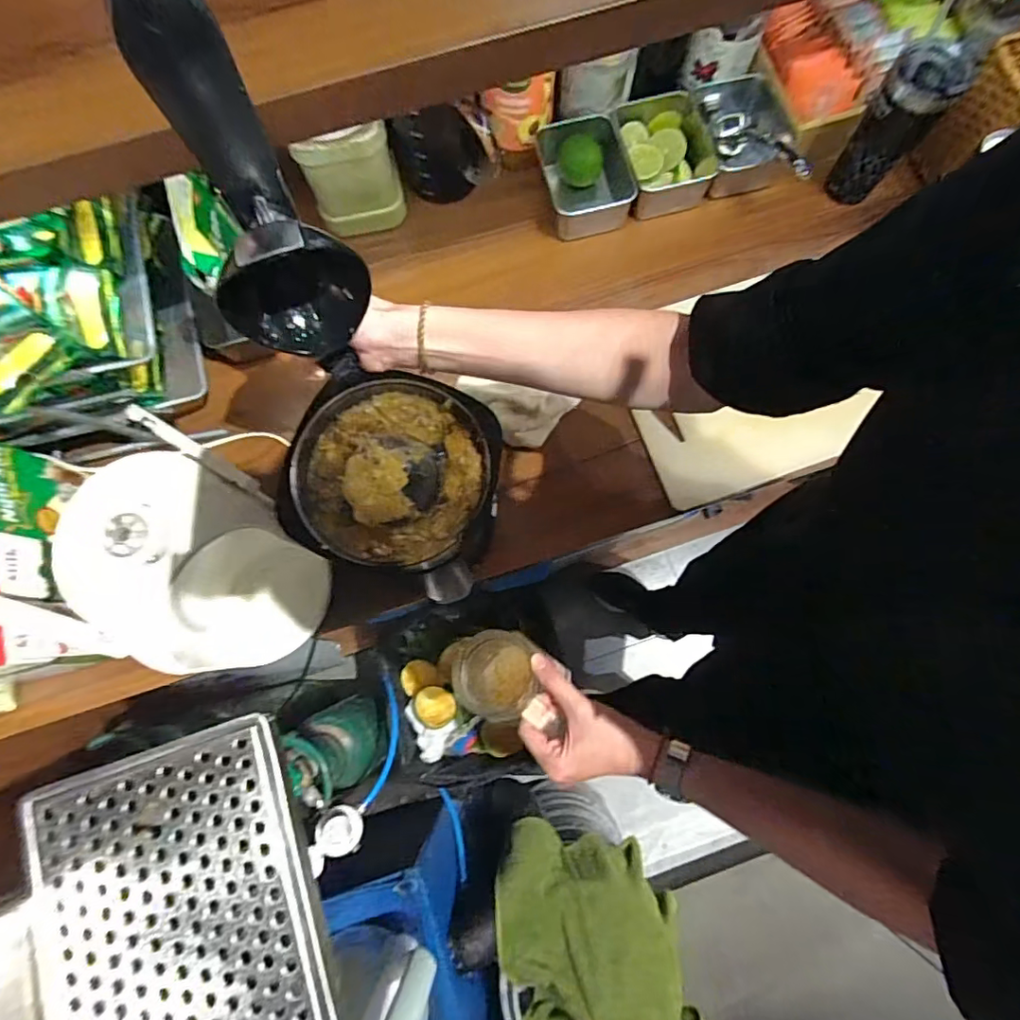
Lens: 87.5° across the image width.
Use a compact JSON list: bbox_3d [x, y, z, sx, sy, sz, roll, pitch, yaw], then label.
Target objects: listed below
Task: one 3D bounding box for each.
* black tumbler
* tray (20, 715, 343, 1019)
[{"bbox_3d":[0.453,-0.456,0.638,0.071,0.162,0.077,0,78,0],"label":"black tumbler"},{"bbox_3d":[-0.206,0.270,0.336,0.154,0.029,0.230,-21,79,-4],"label":"tray"}]

